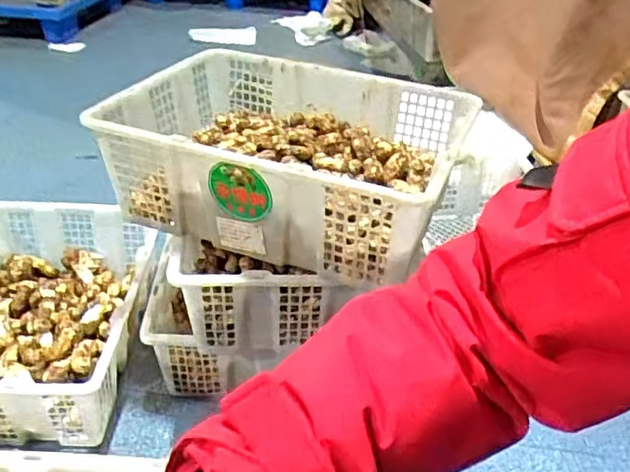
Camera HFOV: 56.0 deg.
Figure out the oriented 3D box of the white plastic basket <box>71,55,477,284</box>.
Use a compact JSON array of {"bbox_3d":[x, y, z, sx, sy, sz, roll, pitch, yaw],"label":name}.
[{"bbox_3d":[-0.033,-0.120,0.856,0.457,0.172,0.352,16,37,19],"label":"white plastic basket"}]

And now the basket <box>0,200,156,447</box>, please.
[{"bbox_3d":[-0.478,0.140,1.033,0.355,0.171,0.451,1,34,-4],"label":"basket"}]

